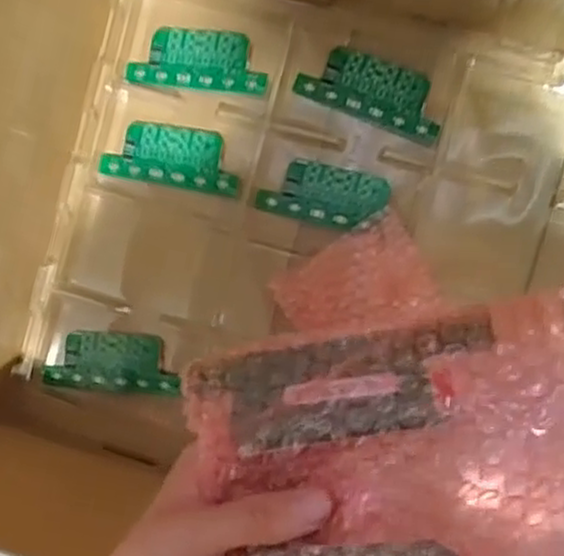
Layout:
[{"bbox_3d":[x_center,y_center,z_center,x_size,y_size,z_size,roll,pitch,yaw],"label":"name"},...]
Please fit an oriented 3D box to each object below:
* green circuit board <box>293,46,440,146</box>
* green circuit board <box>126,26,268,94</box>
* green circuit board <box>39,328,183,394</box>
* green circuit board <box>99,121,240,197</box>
[{"bbox_3d":[0.081,-0.167,0.691,0.132,0.008,0.055,24,93,9],"label":"green circuit board"},{"bbox_3d":[-0.079,-0.206,0.722,0.134,0.008,0.056,9,91,10],"label":"green circuit board"},{"bbox_3d":[-0.163,0.080,0.741,0.130,0.009,0.056,2,89,10],"label":"green circuit board"},{"bbox_3d":[-0.103,-0.115,0.723,0.131,0.010,0.057,11,91,9],"label":"green circuit board"}]

